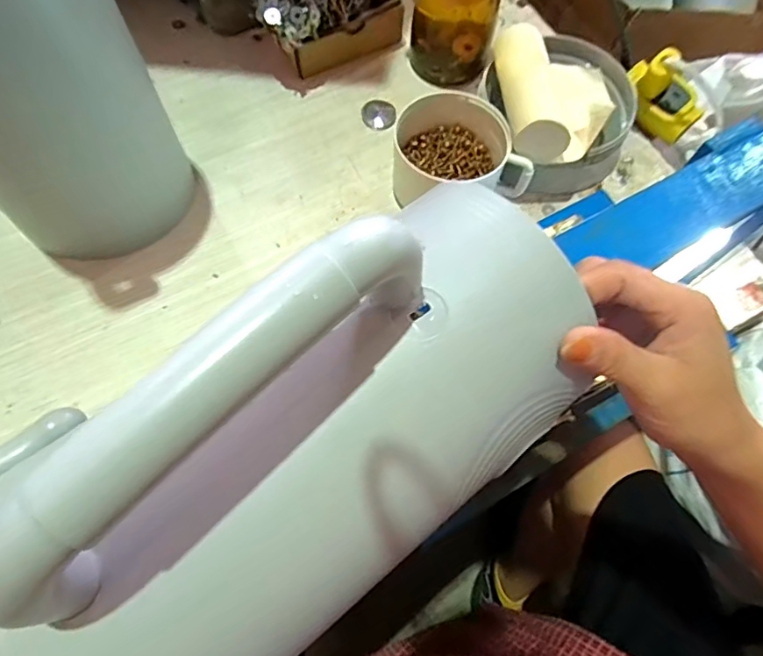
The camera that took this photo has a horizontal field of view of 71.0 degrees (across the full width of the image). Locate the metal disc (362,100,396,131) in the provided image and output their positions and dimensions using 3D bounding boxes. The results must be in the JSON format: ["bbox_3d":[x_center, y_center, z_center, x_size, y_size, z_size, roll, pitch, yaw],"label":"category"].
[{"bbox_3d":[-0.003,-0.241,0.611,0.039,0.011,0.035,11,69,1],"label":"metal disc"}]

